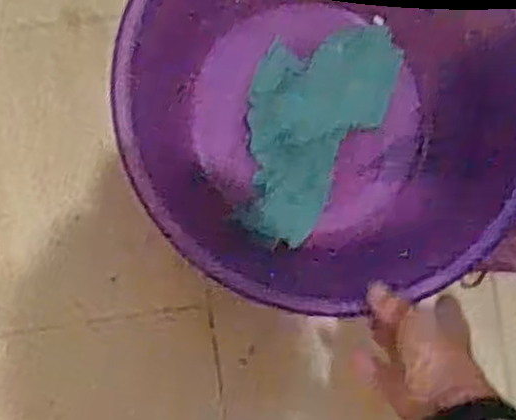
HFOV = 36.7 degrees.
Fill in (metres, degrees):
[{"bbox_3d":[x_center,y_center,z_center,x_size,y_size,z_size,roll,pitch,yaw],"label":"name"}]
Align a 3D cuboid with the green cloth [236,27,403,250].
[{"bbox_3d":[0.055,-0.078,0.776,0.134,0.017,0.220,15,89,-5],"label":"green cloth"}]

